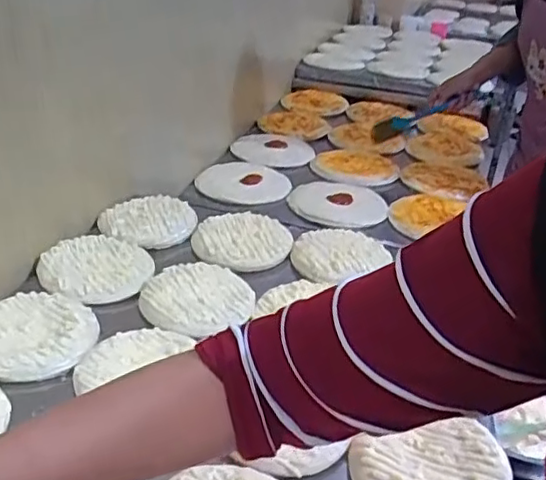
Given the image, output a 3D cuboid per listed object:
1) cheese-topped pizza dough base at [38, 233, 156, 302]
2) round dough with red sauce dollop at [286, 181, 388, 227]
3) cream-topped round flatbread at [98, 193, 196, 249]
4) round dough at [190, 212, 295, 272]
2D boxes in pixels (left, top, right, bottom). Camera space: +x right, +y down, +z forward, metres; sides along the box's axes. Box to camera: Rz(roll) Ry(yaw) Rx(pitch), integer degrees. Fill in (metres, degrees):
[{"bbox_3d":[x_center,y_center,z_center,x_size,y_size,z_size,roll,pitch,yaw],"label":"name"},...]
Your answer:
[{"bbox_3d":[-0.239,0.035,0.839,0.143,0.024,0.129,-14,34,-31],"label":"cheese-topped pizza dough base"},{"bbox_3d":[0.136,-0.079,1.271,0.203,0.031,0.160,-7,31,-22],"label":"round dough with red sauce dollop"},{"bbox_3d":[-0.192,-0.034,0.950,0.143,0.018,0.120,-1,29,-11],"label":"cream-topped round flatbread"},{"bbox_3d":[-0.043,-0.001,0.936,0.153,0.026,0.122,-14,34,-31],"label":"round dough"}]

